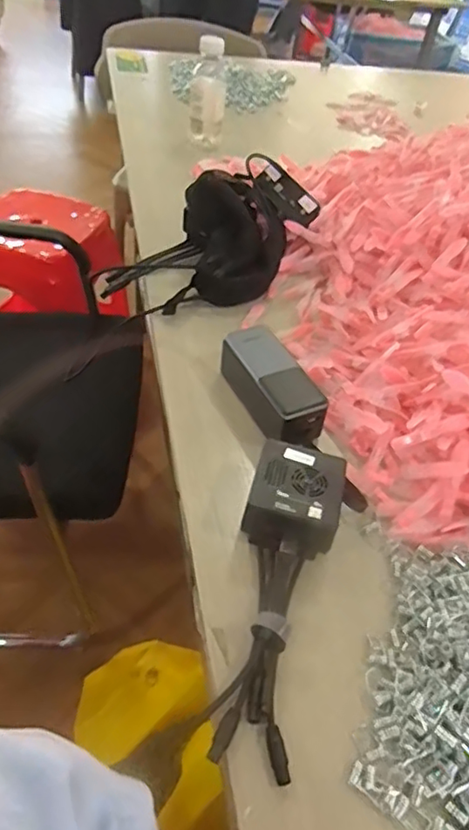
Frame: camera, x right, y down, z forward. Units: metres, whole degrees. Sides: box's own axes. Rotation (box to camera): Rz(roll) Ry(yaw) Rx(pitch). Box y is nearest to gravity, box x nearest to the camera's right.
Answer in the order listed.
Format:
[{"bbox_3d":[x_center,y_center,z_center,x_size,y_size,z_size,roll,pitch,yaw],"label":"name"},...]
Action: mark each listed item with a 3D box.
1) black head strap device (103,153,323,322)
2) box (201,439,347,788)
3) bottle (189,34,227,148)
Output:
[{"bbox_3d":[-0.008,-0.234,0.749,0.166,0.095,0.294,35,50,24],"label":"black head strap device"},{"bbox_3d":[0.032,0.125,0.429,0.070,0.045,0.234,15,45,5],"label":"box"},{"bbox_3d":[-0.046,-0.559,1.012,0.058,0.164,0.055,3,45,-6],"label":"bottle"}]

